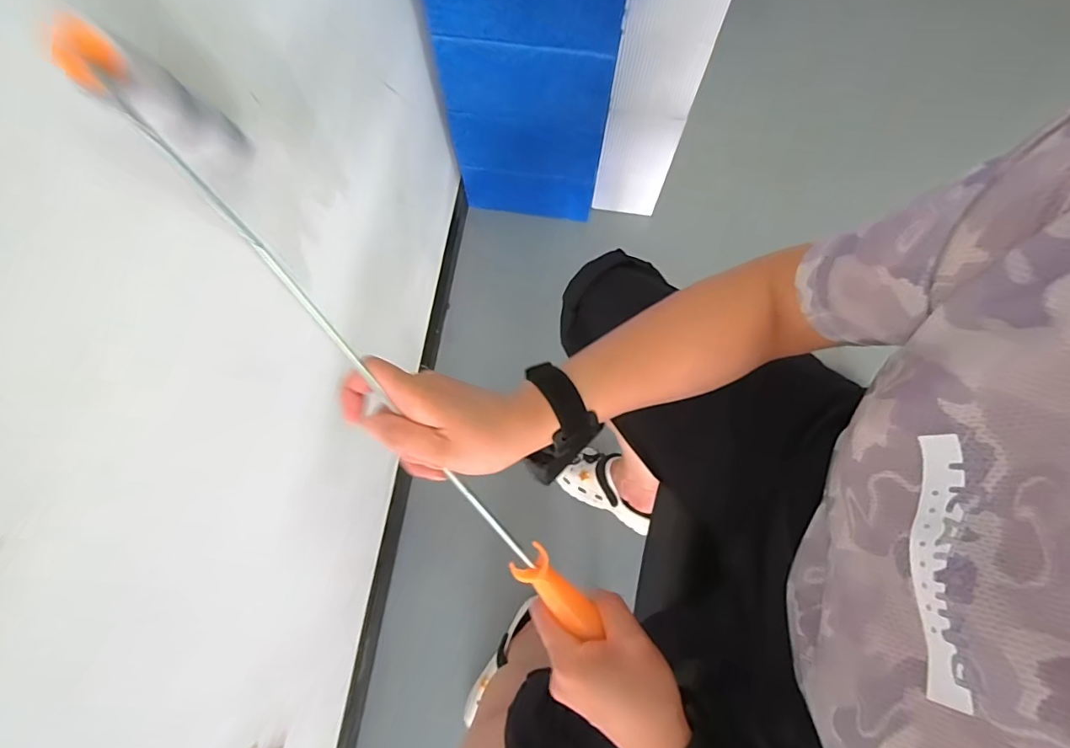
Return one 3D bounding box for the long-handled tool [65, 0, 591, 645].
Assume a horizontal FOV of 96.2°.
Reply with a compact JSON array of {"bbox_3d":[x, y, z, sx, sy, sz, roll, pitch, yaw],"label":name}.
[{"bbox_3d":[-0.102,-0.004,0.321,0.042,0.149,0.453,-38,96,-9],"label":"long-handled tool"}]

